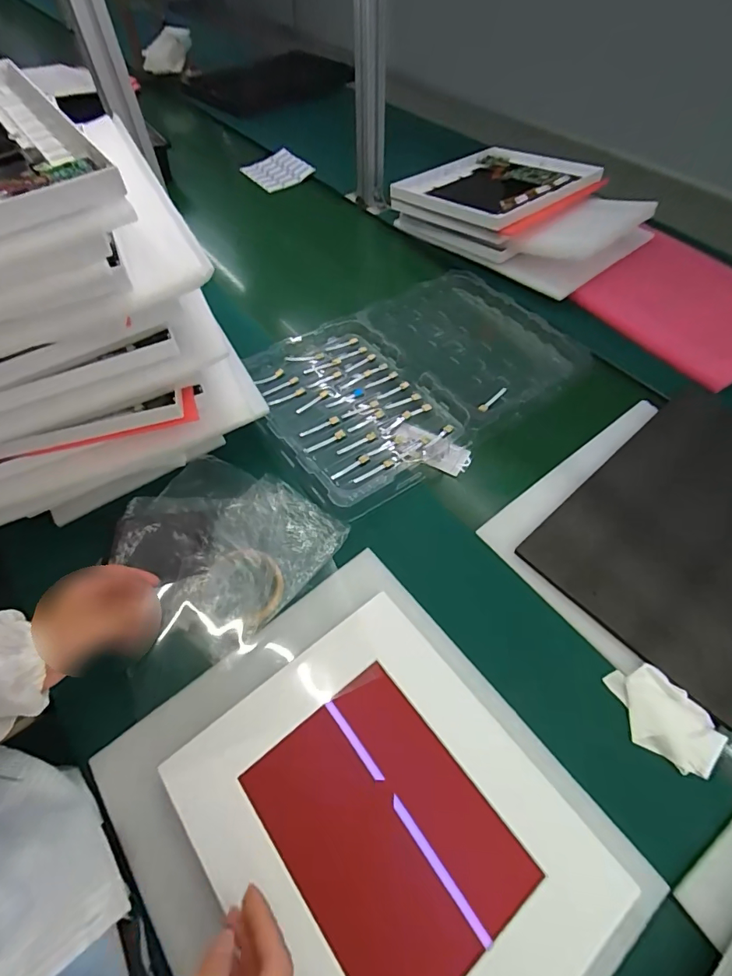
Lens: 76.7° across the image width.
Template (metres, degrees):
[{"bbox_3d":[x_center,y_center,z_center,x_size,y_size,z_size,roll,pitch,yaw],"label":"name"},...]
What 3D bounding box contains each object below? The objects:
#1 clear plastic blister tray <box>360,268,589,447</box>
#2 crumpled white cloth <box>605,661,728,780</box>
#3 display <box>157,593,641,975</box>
[{"bbox_3d":[0.165,-0.224,0.731,0.264,0.042,0.306,-29,60,-20],"label":"clear plastic blister tray"},{"bbox_3d":[0.274,0.211,0.429,0.098,0.010,0.064,38,66,25],"label":"crumpled white cloth"},{"bbox_3d":[0.017,0.273,0.370,0.248,0.015,0.311,-36,61,-19],"label":"display"}]

